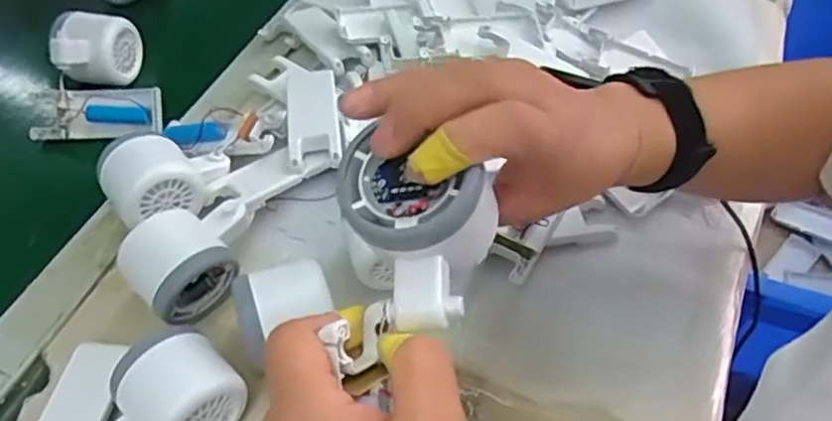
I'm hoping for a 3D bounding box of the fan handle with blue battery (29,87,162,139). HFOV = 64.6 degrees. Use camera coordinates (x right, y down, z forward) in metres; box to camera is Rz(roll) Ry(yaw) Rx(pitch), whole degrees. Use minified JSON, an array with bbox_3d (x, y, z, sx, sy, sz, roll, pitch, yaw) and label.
[{"bbox_3d":[-0.258,-0.078,0.535,0.102,0.040,0.020,1,11,0],"label":"fan handle with blue battery"}]

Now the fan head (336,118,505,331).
[{"bbox_3d":[-0.002,0.006,0.270,0.066,0.049,0.075,24,71,20],"label":"fan head"}]

